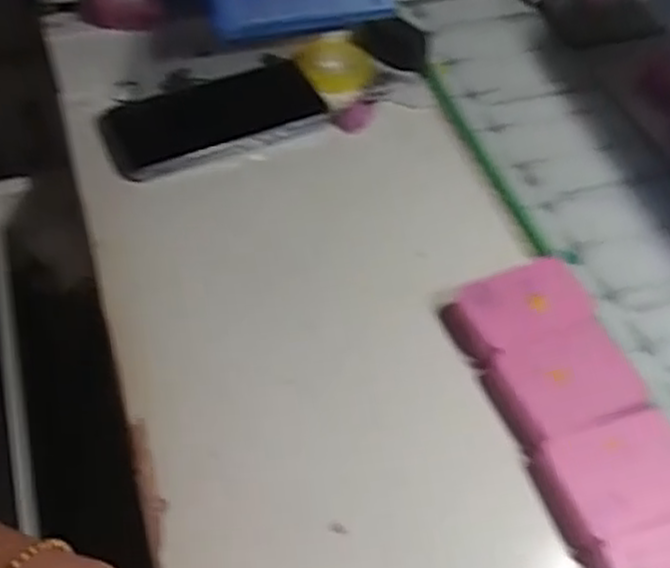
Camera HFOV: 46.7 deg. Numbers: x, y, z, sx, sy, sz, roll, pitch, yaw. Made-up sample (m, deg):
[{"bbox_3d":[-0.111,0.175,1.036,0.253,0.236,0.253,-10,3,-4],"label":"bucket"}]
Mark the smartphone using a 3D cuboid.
[{"bbox_3d":[-0.085,-0.115,0.541,0.145,0.012,0.079,-18,51,-11],"label":"smartphone"}]

